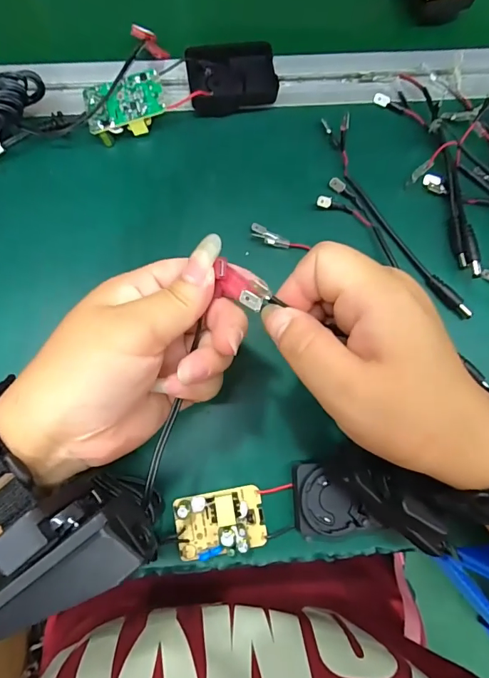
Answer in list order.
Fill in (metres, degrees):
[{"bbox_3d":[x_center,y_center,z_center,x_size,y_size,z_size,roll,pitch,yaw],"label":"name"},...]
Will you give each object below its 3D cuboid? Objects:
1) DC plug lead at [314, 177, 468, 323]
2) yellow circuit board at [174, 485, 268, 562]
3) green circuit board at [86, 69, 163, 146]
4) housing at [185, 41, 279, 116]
[{"bbox_3d":[0.102,-0.061,0.277,0.121,0.012,0.023,38,80,6],"label":"DC plug lead"},{"bbox_3d":[-0.014,0.107,0.245,0.051,0.014,0.035,-10,79,-3],"label":"yellow circuit board"},{"bbox_3d":[-0.077,-0.151,0.277,0.049,0.017,0.031,-15,79,-4],"label":"green circuit board"},{"bbox_3d":[-0.009,-0.177,0.287,0.057,0.018,0.044,-6,78,-3],"label":"housing"}]

